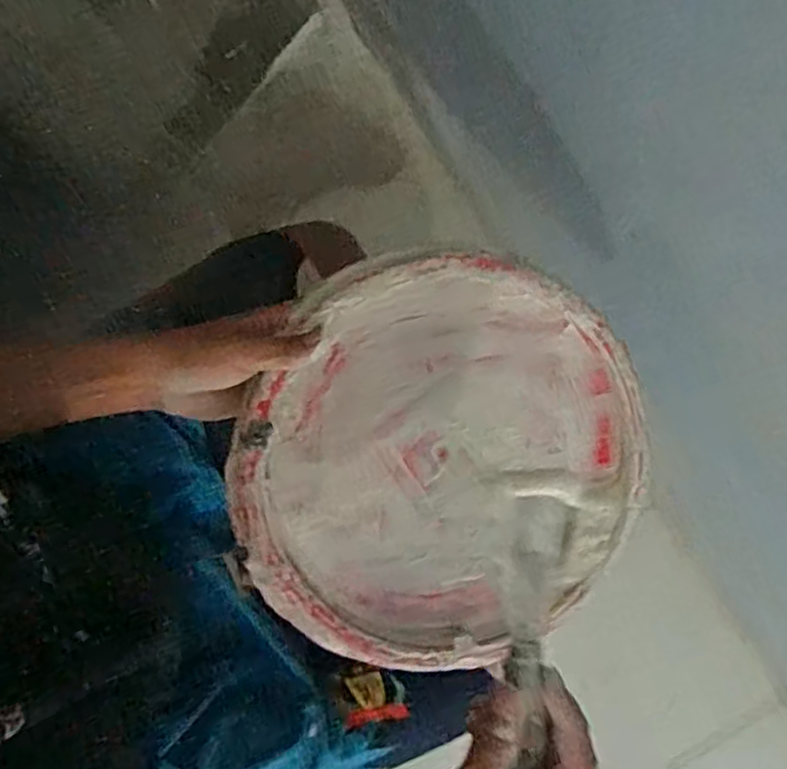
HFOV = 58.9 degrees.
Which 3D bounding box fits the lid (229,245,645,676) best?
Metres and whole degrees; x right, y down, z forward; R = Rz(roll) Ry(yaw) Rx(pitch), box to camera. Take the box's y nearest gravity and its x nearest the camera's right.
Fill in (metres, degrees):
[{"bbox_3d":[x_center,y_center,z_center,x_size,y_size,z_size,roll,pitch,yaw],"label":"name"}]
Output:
[{"bbox_3d":[0.038,0.058,0.508,0.286,0.023,0.295,-1,96,-11],"label":"lid"}]

